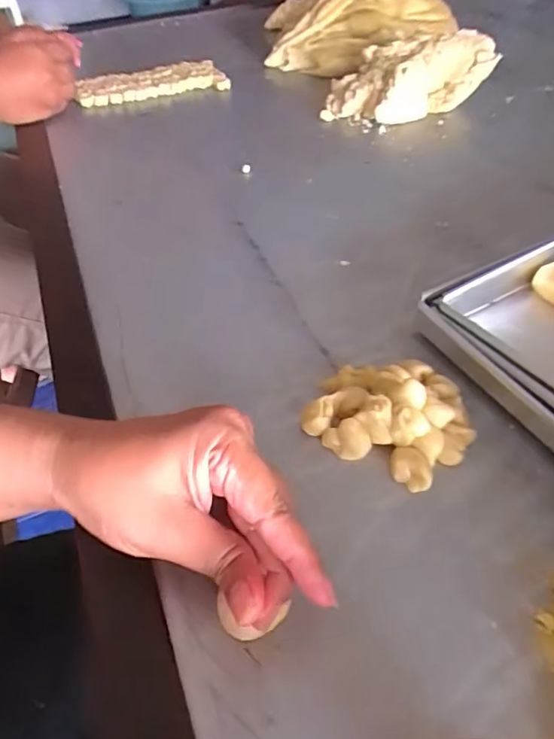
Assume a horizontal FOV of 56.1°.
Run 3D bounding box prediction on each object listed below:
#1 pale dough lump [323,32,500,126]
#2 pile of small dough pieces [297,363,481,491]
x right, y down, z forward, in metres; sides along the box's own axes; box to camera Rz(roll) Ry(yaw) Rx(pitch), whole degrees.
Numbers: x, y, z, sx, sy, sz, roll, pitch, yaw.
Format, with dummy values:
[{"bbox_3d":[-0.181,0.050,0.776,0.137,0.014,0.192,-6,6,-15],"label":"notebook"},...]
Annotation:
[{"bbox_3d":[0.161,-0.359,0.647,0.204,0.076,0.079,-12,46,10],"label":"pale dough lump"},{"bbox_3d":[0.074,0.025,0.331,0.095,0.033,0.080,21,51,21],"label":"pile of small dough pieces"}]

